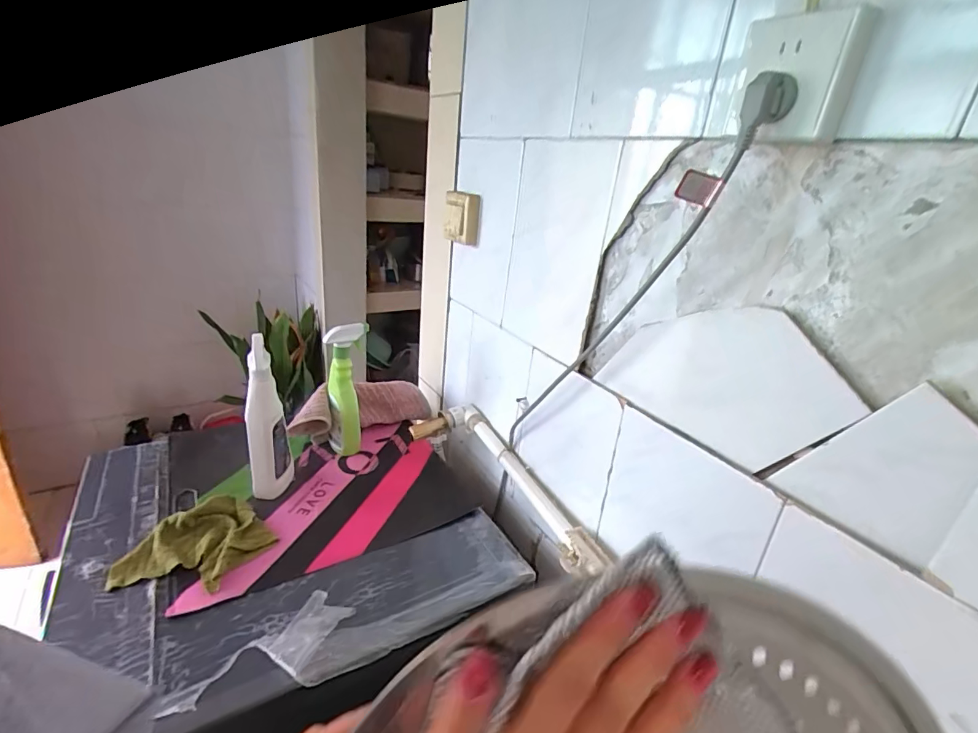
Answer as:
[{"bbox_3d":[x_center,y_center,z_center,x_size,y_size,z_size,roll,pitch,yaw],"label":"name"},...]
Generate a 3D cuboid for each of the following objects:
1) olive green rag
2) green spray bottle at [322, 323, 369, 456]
[{"bbox_3d":[-0.396,0.243,0.635,0.138,0.032,0.164,15,24,19],"label":"olive green rag"},{"bbox_3d":[-0.258,0.047,0.846,0.066,0.245,0.051,0,24,-14],"label":"green spray bottle"}]

